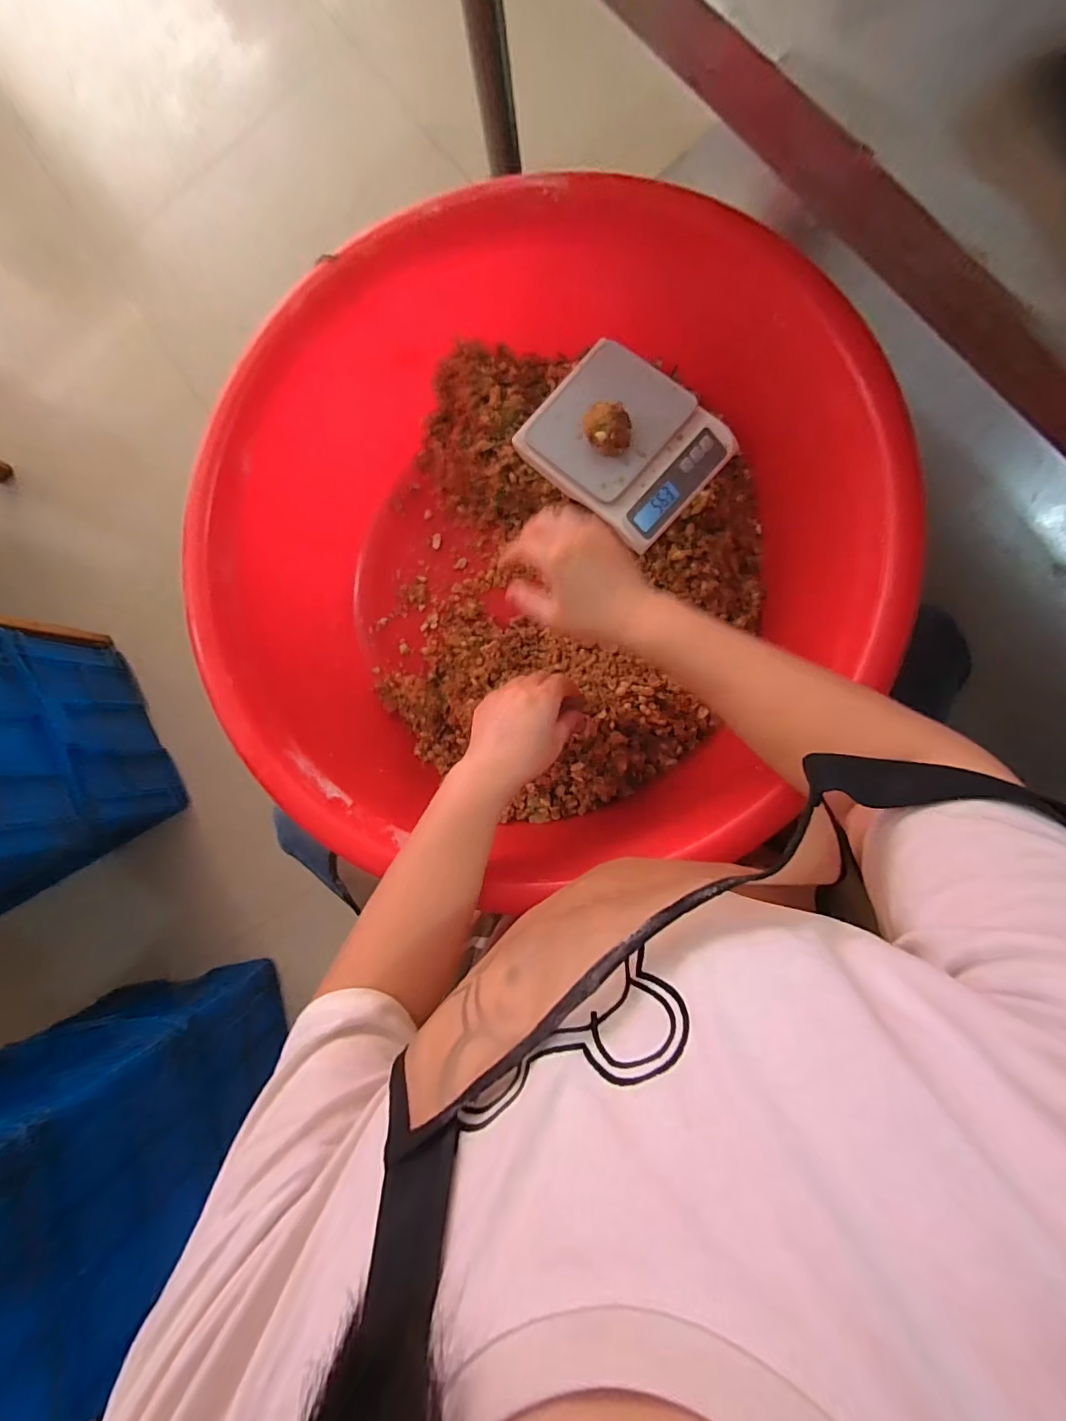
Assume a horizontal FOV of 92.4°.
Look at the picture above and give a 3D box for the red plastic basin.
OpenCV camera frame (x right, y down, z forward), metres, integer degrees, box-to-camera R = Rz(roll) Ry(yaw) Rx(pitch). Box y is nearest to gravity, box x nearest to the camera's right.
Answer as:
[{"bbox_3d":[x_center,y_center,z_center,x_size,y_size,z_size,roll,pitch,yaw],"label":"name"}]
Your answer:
[{"bbox_3d":[0.002,-0.146,0.527,0.578,0.204,0.590,0,87,8],"label":"red plastic basin"}]

